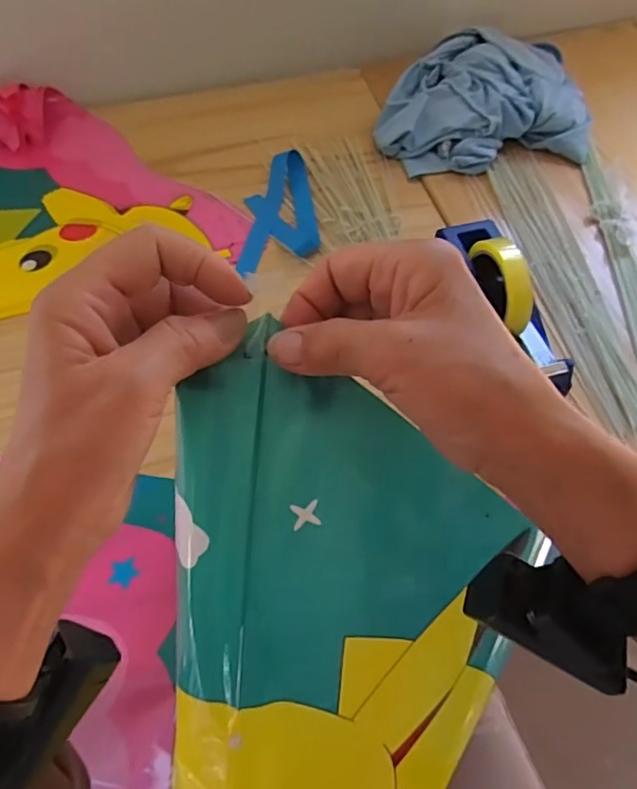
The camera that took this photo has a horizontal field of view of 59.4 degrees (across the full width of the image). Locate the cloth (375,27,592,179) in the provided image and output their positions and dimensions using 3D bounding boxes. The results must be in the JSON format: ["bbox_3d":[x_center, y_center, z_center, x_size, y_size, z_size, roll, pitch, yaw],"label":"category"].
[{"bbox_3d":[0.237,-0.426,0.791,0.283,0.063,0.272,8,61,4],"label":"cloth"}]

